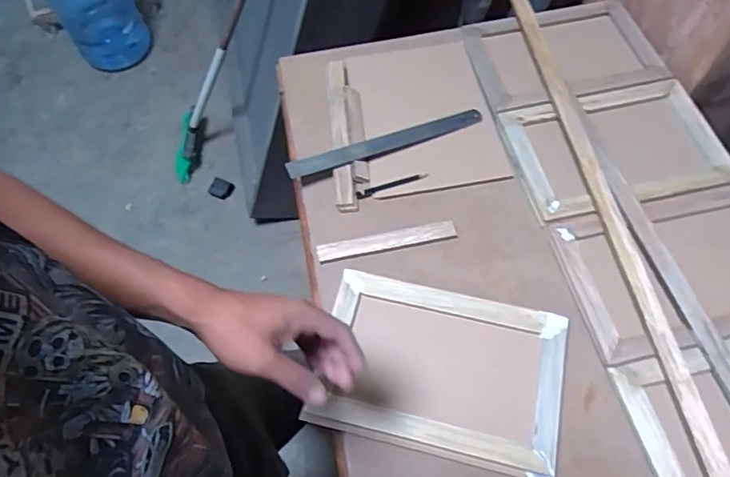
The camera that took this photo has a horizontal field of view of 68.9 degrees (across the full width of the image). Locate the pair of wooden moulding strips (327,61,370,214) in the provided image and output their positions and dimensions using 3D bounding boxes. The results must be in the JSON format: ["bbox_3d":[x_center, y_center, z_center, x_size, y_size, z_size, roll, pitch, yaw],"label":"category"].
[{"bbox_3d":[-0.029,-0.176,0.841,0.054,0.023,0.292,-7,61,0],"label":"pair of wooden moulding strips"}]

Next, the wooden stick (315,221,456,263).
[{"bbox_3d":[0.030,0.002,0.753,0.194,0.014,0.025,-12,61,-2],"label":"wooden stick"}]

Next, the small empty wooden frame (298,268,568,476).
[{"bbox_3d":[0.094,0.162,0.668,0.293,0.013,0.205,11,63,10],"label":"small empty wooden frame"}]

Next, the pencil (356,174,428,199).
[{"bbox_3d":[0.041,-0.080,0.798,0.111,0.004,0.012,-18,61,-6],"label":"pencil"}]

